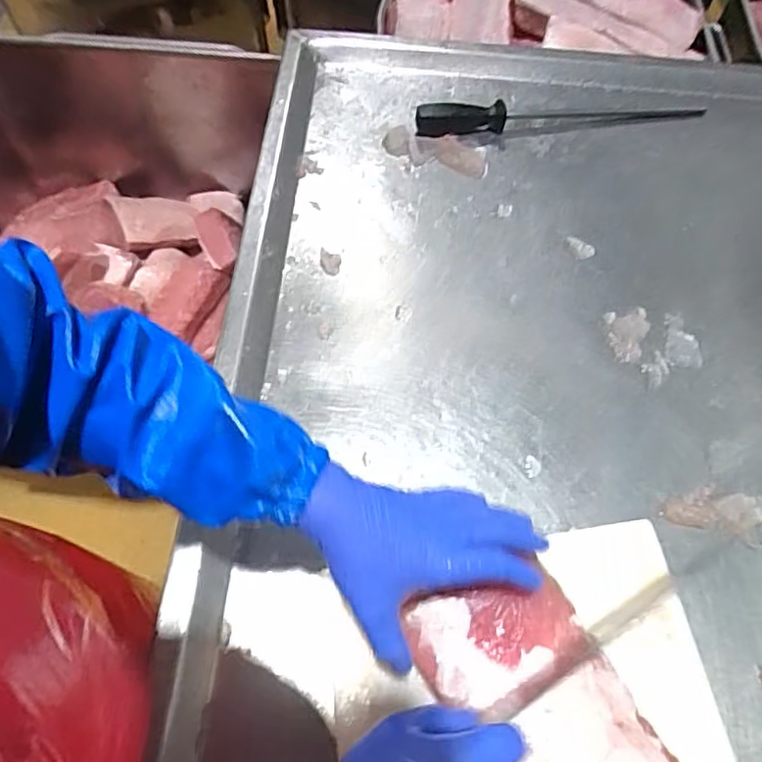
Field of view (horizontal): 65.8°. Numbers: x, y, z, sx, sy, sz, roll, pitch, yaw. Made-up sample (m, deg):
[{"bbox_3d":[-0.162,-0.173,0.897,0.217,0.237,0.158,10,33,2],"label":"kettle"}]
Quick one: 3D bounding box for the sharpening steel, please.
[{"bbox_3d":[0.245,-0.358,0.798,0.397,0.028,0.032,-3,62,-2],"label":"sharpening steel"}]

